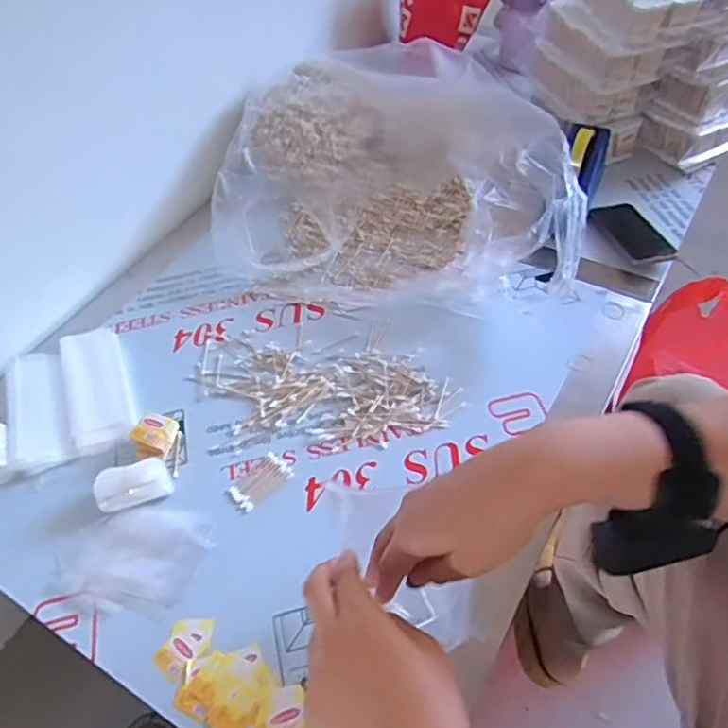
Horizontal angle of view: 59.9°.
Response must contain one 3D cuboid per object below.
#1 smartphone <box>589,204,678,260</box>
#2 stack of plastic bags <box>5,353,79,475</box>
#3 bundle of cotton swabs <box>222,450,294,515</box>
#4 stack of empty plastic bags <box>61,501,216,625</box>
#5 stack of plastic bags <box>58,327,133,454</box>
[{"bbox_3d":[0.432,-0.214,1.023,0.083,0.009,0.141,-13,48,-6],"label":"smartphone"},{"bbox_3d":[-0.443,0.058,0.853,0.075,0.029,0.188,-23,51,-12],"label":"stack of plastic bags"},{"bbox_3d":[-0.129,0.148,0.780,0.046,0.004,0.080,35,61,30],"label":"bundle of cotton swabs"},{"bbox_3d":[-0.268,0.224,0.737,0.164,0.015,0.127,3,50,9],"label":"stack of empty plastic bags"},{"bbox_3d":[-0.376,0.028,0.889,0.078,0.017,0.210,-22,51,-12],"label":"stack of plastic bags"}]

